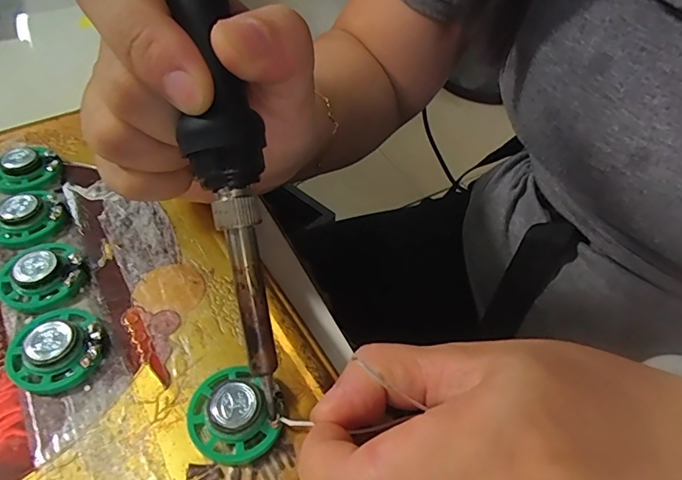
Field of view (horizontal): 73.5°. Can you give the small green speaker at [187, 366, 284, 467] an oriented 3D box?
[{"bbox_3d":[-0.031,0.050,0.134,0.027,0.010,0.026,1,51,-2],"label":"small green speaker"}]

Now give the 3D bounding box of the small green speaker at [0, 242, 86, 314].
[{"bbox_3d":[-0.106,0.012,0.163,0.027,0.009,0.028,1,51,-2],"label":"small green speaker"}]

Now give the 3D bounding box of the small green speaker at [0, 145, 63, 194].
[{"bbox_3d":[-0.138,-0.031,0.199,0.026,0.006,0.029,-34,60,-26],"label":"small green speaker"}]

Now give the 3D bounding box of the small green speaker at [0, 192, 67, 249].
[{"bbox_3d":[-0.124,-0.009,0.179,0.026,0.009,0.025,-34,60,-26],"label":"small green speaker"}]

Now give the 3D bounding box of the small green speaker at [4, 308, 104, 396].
[{"bbox_3d":[-0.091,0.034,0.145,0.027,0.009,0.026,1,51,-2],"label":"small green speaker"}]

